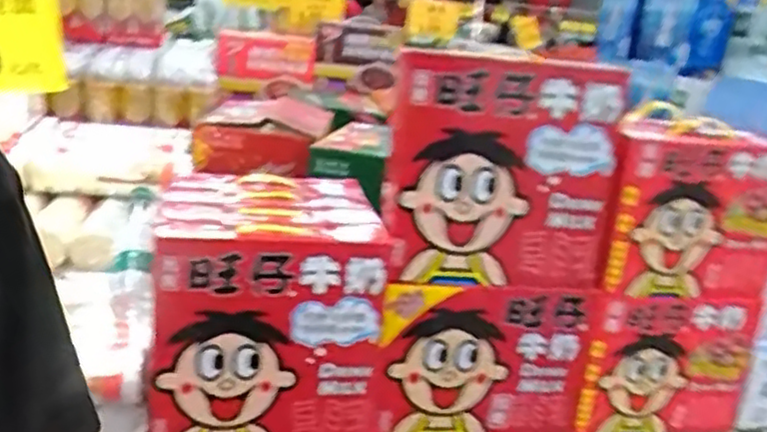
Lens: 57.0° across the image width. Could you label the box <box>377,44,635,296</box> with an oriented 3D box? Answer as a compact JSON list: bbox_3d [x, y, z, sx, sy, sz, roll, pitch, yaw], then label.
[{"bbox_3d":[0.140,-0.048,0.812,0.259,0.254,0.081,3,17,-9],"label":"box"}]

